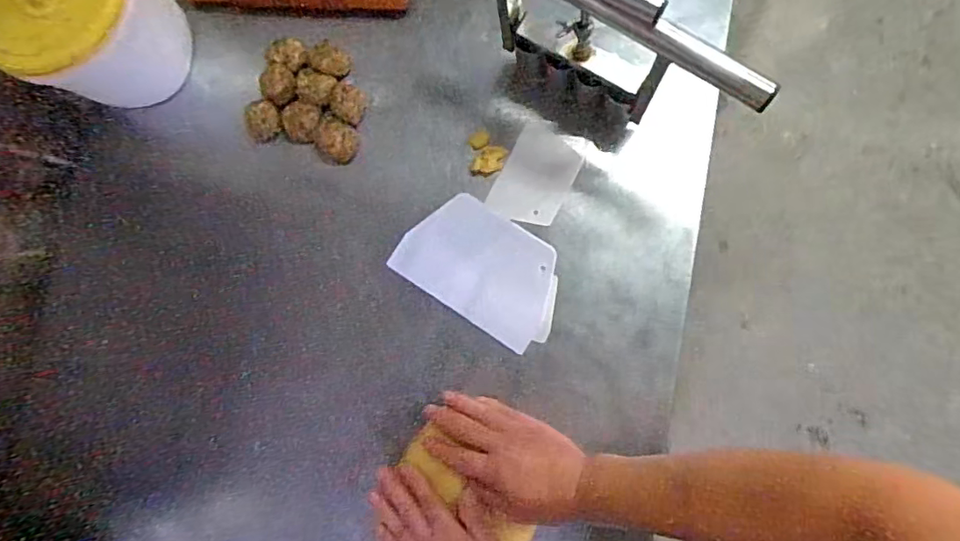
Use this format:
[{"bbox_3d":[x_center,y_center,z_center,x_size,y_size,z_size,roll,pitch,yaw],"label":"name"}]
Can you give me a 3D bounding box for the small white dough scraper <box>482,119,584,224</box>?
[{"bbox_3d":[0.066,-0.110,0.654,0.079,0.004,0.115,26,85,8],"label":"small white dough scraper"}]

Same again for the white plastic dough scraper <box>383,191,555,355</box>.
[{"bbox_3d":[0.003,-0.006,0.645,0.180,0.007,0.119,33,89,6],"label":"white plastic dough scraper"}]

